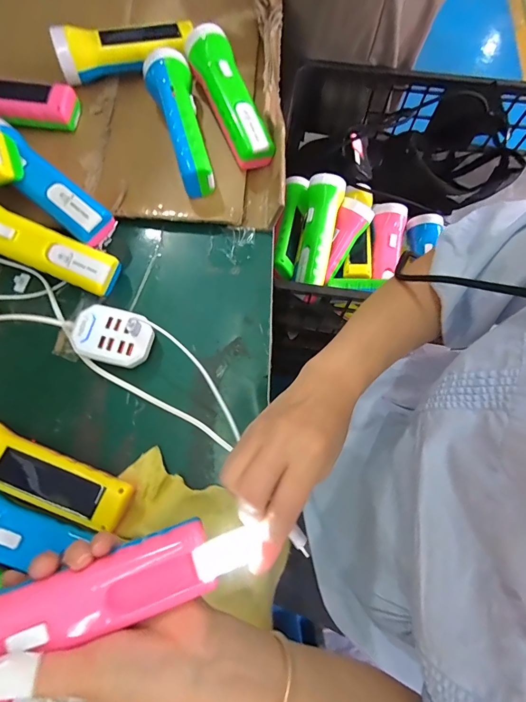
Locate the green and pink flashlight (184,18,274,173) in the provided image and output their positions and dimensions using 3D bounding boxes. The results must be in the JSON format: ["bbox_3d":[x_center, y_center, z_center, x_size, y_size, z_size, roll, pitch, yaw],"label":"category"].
[{"bbox_3d":[-0.037,-0.291,0.424,0.050,0.051,0.171,-24,75,-5],"label":"green and pink flashlight"}]

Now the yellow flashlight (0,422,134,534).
[{"bbox_3d":[-0.197,0.109,0.320,0.163,0.050,0.051,24,76,7],"label":"yellow flashlight"}]

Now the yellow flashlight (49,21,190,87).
[{"bbox_3d":[-0.162,-0.361,0.436,0.152,0.054,0.060,-13,75,-2],"label":"yellow flashlight"}]

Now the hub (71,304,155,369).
[{"bbox_3d":[-0.145,-0.012,0.365,0.073,0.030,0.053,14,75,5],"label":"hub"}]

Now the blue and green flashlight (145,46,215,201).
[{"bbox_3d":[-0.090,-0.252,0.410,0.048,0.049,0.163,-17,75,-3],"label":"blue and green flashlight"}]

